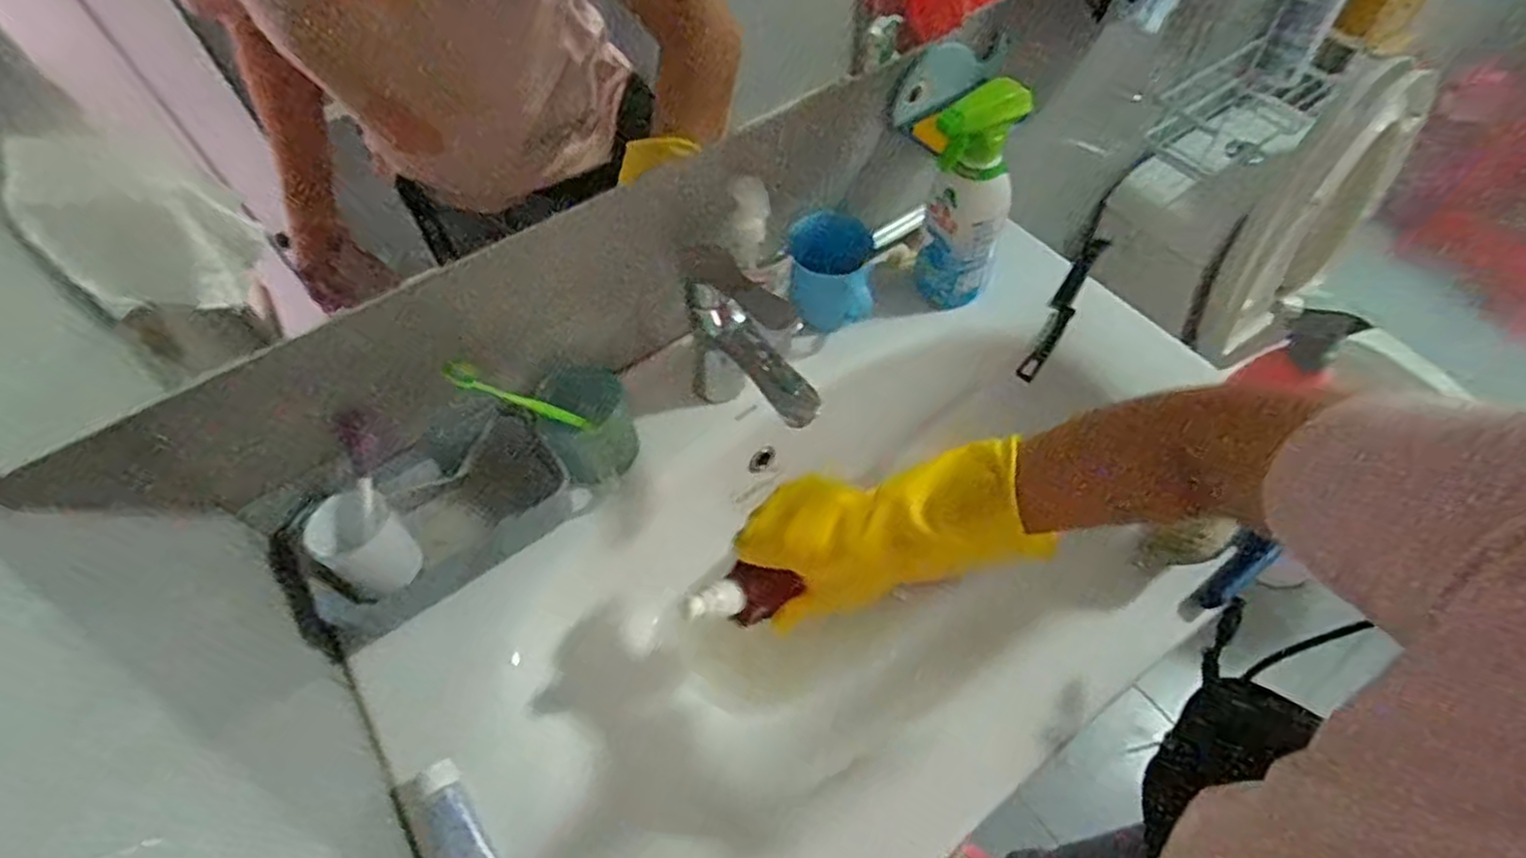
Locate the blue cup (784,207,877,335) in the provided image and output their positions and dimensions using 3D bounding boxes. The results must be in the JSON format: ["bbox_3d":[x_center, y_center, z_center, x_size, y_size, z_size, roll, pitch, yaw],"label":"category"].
[{"bbox_3d":[0.067,-0.158,0.734,0.082,0.096,0.076,-1,58,2],"label":"blue cup"}]

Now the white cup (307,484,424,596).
[{"bbox_3d":[-0.322,0.092,0.603,0.060,0.064,0.062,-1,58,2],"label":"white cup"}]

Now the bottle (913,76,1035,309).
[{"bbox_3d":[0.195,-0.213,0.697,0.078,0.215,0.063,24,62,17],"label":"bottle"}]

